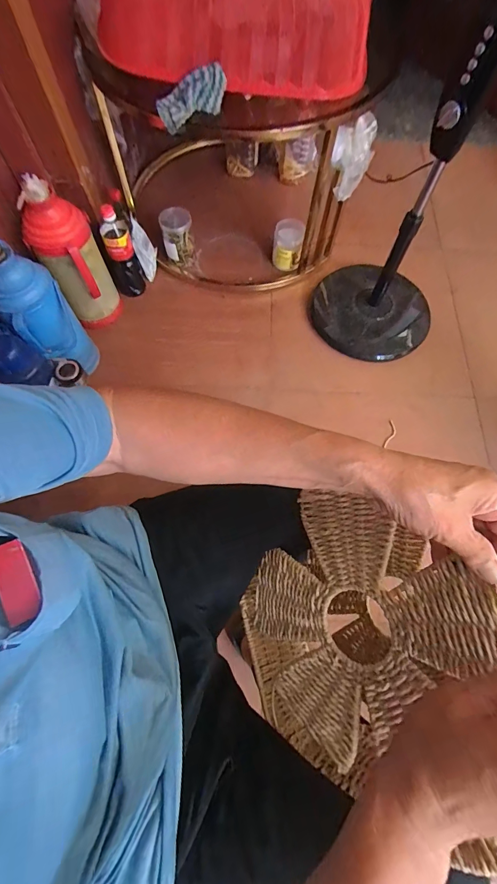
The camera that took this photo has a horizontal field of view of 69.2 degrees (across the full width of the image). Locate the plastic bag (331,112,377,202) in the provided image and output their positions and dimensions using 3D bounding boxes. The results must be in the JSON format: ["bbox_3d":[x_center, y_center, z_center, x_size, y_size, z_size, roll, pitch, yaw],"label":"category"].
[{"bbox_3d":[0.253,-0.694,0.881,0.105,0.151,0.052,-41,75,-16],"label":"plastic bag"}]

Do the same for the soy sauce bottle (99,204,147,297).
[{"bbox_3d":[-0.363,-0.523,1.035,0.090,0.263,0.075,-21,70,-10],"label":"soy sauce bottle"}]

